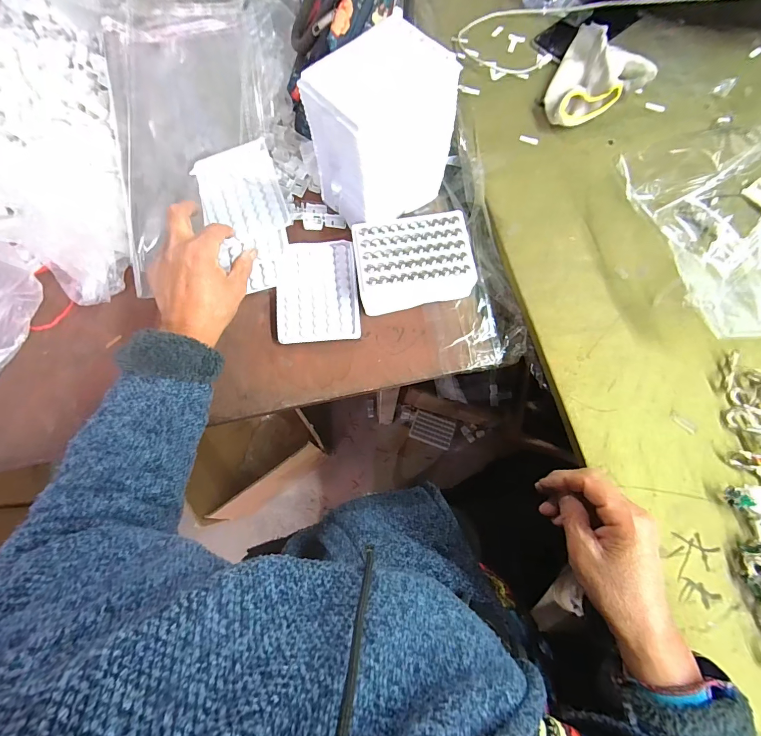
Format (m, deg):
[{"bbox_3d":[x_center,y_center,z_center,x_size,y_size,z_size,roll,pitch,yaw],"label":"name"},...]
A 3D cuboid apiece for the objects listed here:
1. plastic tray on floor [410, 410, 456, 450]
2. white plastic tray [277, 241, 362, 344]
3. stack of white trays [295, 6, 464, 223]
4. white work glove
[{"bbox_3d":[0.157,0.186,1.095,0.121,0.018,0.084,19,74,7],"label":"plastic tray on floor"},{"bbox_3d":[-0.076,-0.092,0.439,0.094,0.018,0.125,-5,73,-1],"label":"white plastic tray"},{"bbox_3d":[0.003,-0.254,0.405,0.130,0.158,0.089,-39,76,-10],"label":"stack of white trays"},{"bbox_3d":[0.274,-0.360,0.462,0.108,0.047,0.140,30,76,10],"label":"white work glove"}]

